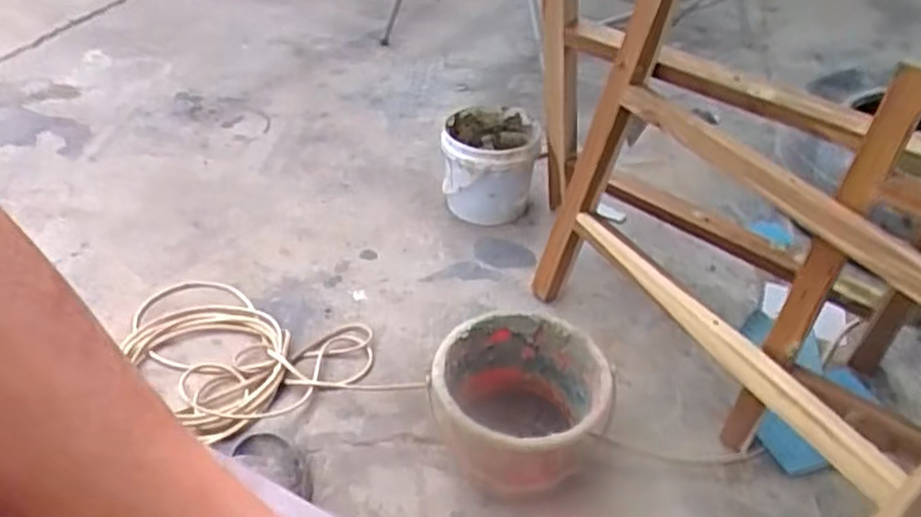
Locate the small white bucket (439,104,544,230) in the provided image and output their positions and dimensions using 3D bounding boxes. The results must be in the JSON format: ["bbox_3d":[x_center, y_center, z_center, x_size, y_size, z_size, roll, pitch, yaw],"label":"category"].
[{"bbox_3d":[0.057,-0.180,1.433,0.189,0.185,0.196,0,39,-3],"label":"small white bucket"}]

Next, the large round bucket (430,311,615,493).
[{"bbox_3d":[0.073,0.207,0.961,0.240,0.181,0.207,11,40,12],"label":"large round bucket"}]

